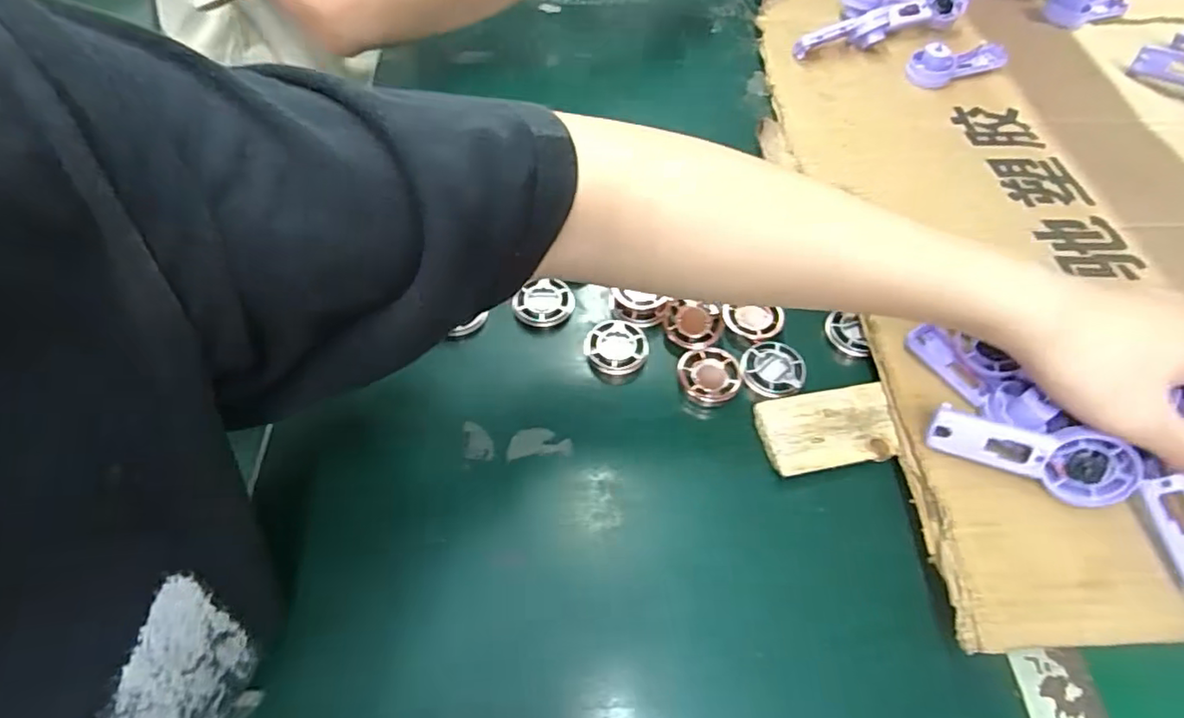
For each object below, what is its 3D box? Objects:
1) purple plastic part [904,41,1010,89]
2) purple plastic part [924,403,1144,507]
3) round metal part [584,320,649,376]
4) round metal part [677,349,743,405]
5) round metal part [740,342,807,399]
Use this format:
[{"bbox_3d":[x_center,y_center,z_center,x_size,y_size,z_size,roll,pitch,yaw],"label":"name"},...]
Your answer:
[{"bbox_3d":[0.336,-0.276,0.555,0.098,0.029,0.035,-18,59,-14],"label":"purple plastic part"},{"bbox_3d":[0.228,0.048,0.315,0.095,0.037,0.008,21,25,11],"label":"purple plastic part"},{"bbox_3d":[0.016,-0.004,0.399,0.040,0.017,0.039,1,56,-2],"label":"round metal part"},{"bbox_3d":[0.075,0.012,0.385,0.038,0.013,0.037,1,56,-2],"label":"round metal part"},{"bbox_3d":[0.114,0.008,0.385,0.039,0.010,0.042,1,56,-2],"label":"round metal part"}]

